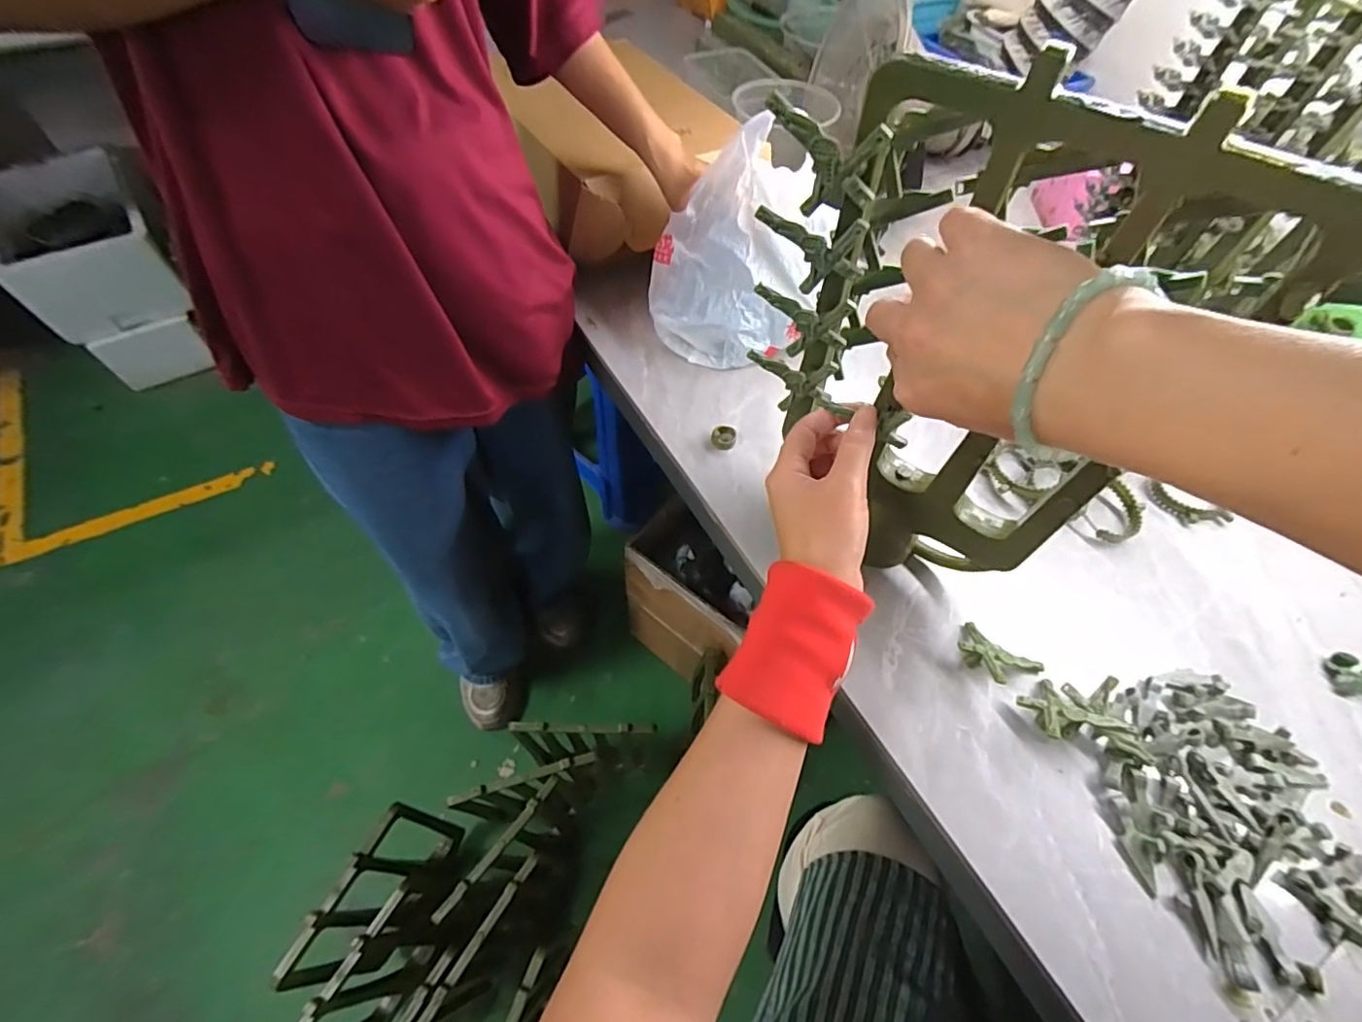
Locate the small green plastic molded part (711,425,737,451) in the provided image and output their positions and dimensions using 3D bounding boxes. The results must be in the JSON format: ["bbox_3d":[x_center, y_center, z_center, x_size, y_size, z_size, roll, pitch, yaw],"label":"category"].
[{"bbox_3d":[0.041,-0.071,0.551,0.023,0.015,0.021,1,57,-2],"label":"small green plastic molded part"}]

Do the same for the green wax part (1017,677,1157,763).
[{"bbox_3d":[0.287,0.142,0.409,0.077,0.031,0.048,10,57,4],"label":"green wax part"}]

